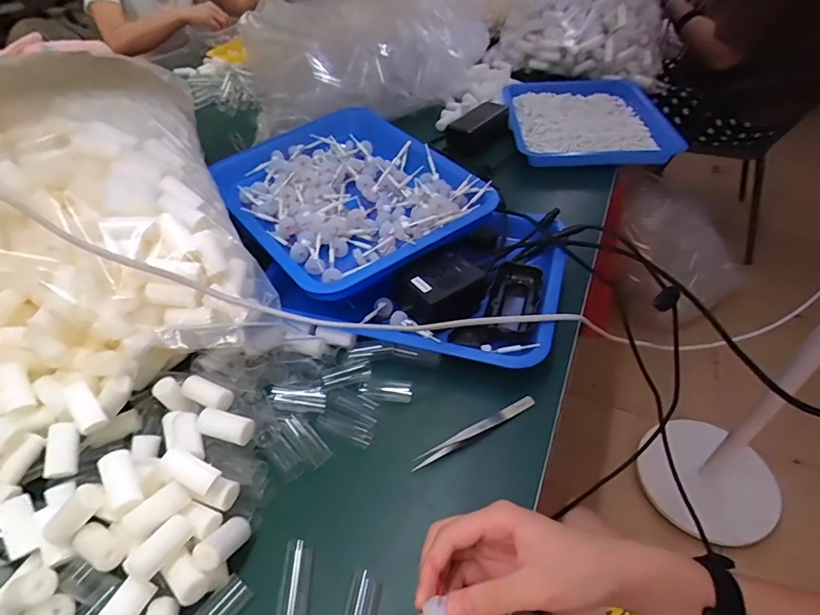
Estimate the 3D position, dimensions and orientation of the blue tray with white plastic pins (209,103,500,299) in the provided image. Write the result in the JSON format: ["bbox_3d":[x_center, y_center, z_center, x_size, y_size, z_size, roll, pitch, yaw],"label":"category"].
[{"bbox_3d":[-0.090,-0.157,0.581,0.266,0.060,0.337,-31,50,-26],"label":"blue tray with white plastic pins"}]

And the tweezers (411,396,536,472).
[{"bbox_3d":[0.059,0.109,0.411,0.128,0.007,0.012,-24,48,-20],"label":"tweezers"}]

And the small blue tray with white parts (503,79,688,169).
[{"bbox_3d":[0.319,-0.360,0.871,0.270,0.041,0.360,0,44,3],"label":"small blue tray with white parts"}]

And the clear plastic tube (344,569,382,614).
[{"bbox_3d":[-0.034,0.205,0.310,0.020,0.021,0.048,5,44,8],"label":"clear plastic tube"}]

